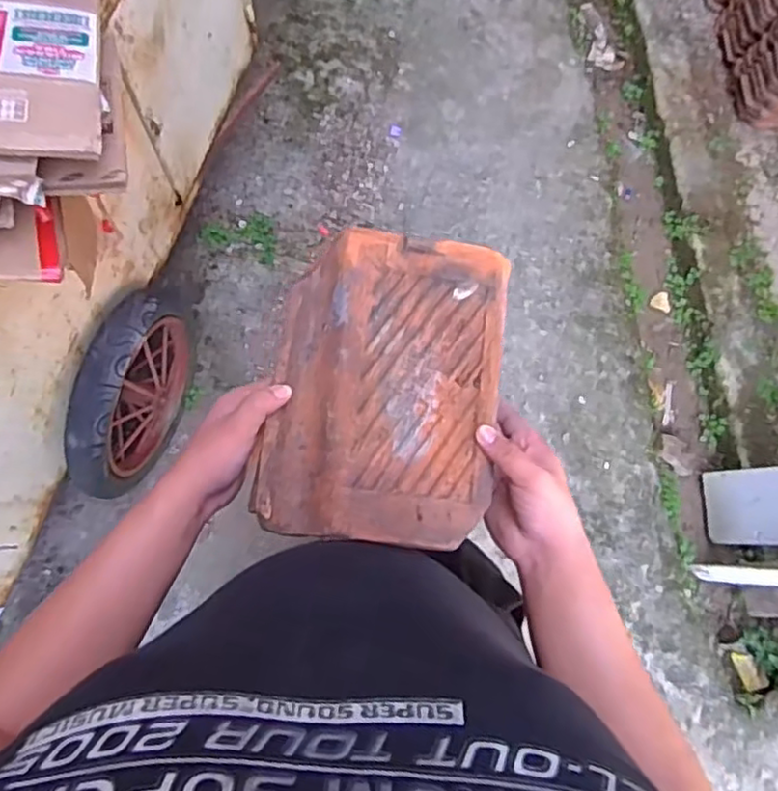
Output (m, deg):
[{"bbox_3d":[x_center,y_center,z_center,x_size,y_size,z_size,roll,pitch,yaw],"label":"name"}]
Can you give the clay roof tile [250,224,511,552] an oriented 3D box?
[{"bbox_3d":[0.000,-0.015,0.585,0.198,0.045,0.286,8,79,0],"label":"clay roof tile"}]

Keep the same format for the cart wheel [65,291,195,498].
[{"bbox_3d":[-0.565,-0.023,1.455,0.099,0.440,0.479,12,79,1],"label":"cart wheel"}]

